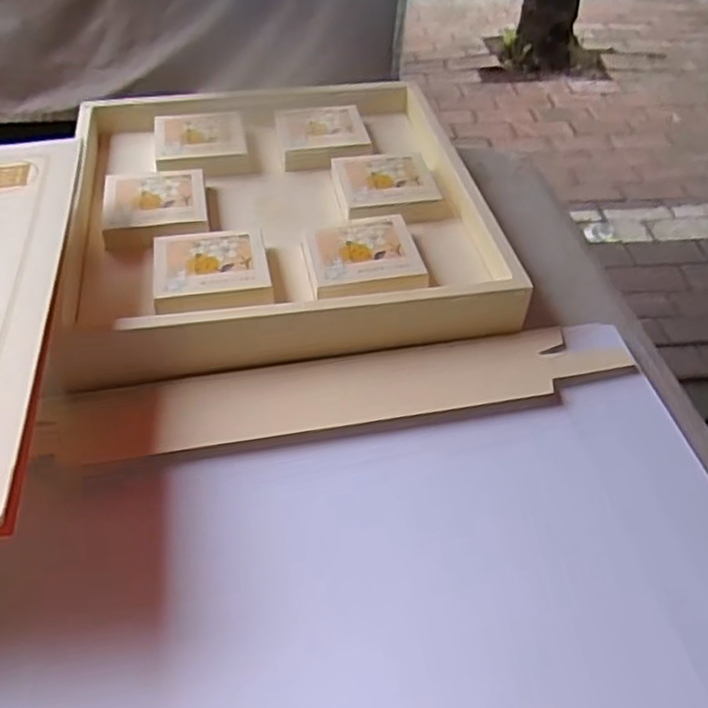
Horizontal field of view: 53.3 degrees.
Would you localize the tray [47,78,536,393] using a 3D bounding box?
[{"bbox_3d":[-0.067,-0.130,0.627,0.344,0.050,0.399,-6,45,-9],"label":"tray"}]

